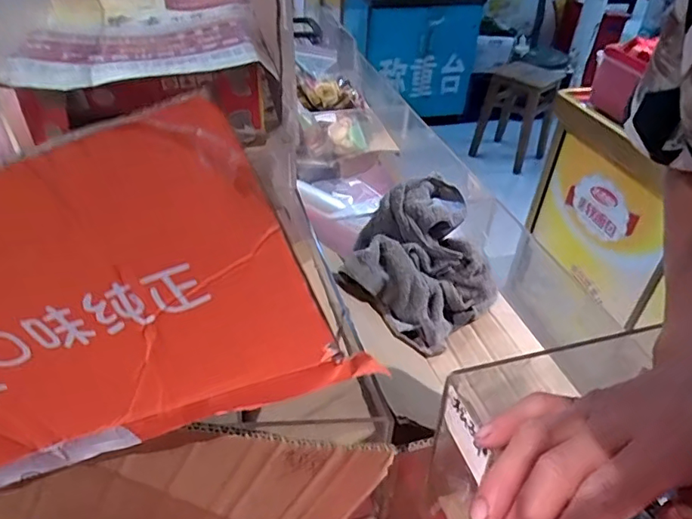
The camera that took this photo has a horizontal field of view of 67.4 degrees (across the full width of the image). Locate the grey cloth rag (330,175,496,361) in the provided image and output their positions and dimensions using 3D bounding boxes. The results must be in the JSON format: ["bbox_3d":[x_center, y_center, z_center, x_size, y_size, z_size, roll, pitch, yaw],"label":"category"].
[{"bbox_3d":[0.093,-0.002,0.580,0.160,0.111,0.194,13,40,12],"label":"grey cloth rag"}]

